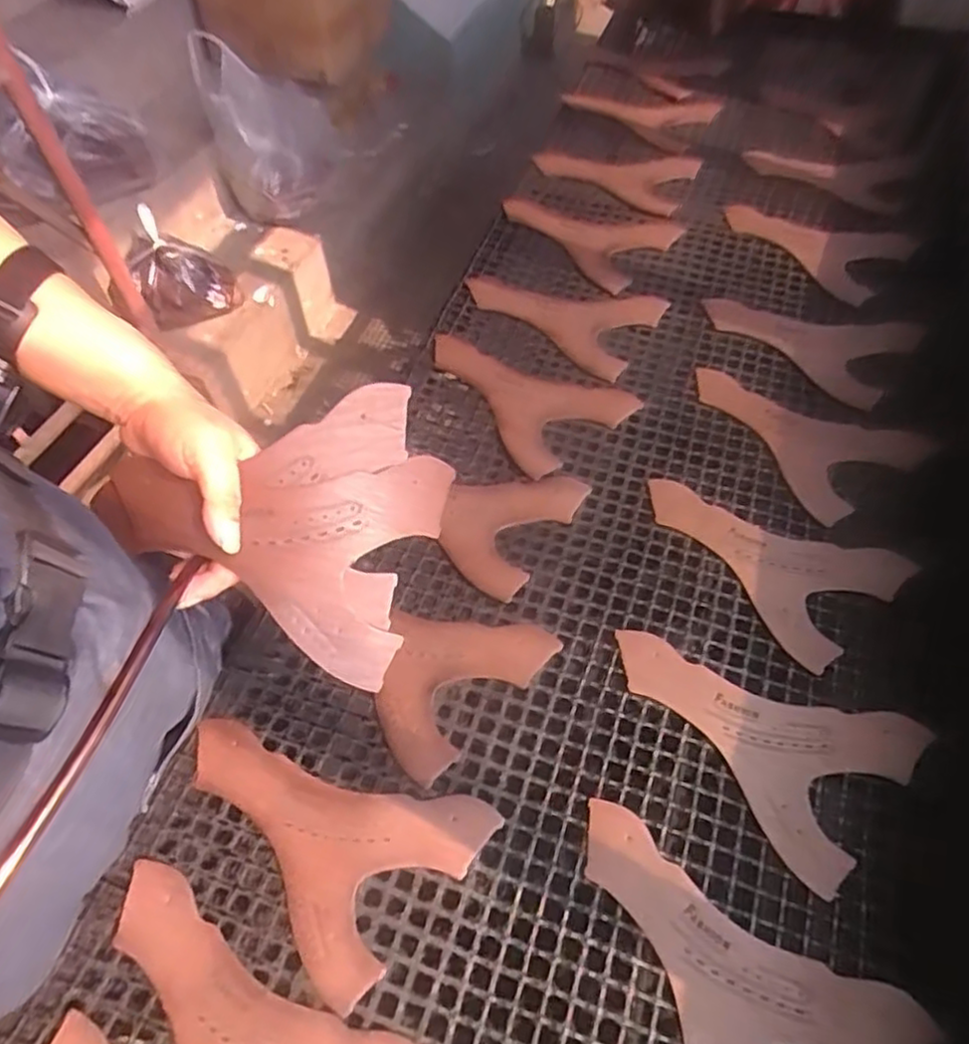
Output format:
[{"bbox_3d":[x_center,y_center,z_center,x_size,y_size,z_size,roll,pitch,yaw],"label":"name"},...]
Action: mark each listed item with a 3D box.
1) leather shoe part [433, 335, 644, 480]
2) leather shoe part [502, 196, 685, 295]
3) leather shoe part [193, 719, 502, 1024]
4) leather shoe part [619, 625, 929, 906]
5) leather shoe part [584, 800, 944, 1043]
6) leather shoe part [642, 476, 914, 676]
[{"bbox_3d":[0.039,-0.148,0.755,0.152,0.011,0.208,-36,64,-25],"label":"leather shoe part"},{"bbox_3d":[0.138,-0.391,0.924,0.199,0.020,0.172,35,60,16],"label":"leather shoe part"},{"bbox_3d":[-0.117,0.208,0.517,0.210,0.006,0.149,37,65,22],"label":"leather shoe part"},{"bbox_3d":[0.212,0.147,0.547,0.215,0.011,0.150,39,64,24],"label":"leather shoe part"},{"bbox_3d":[0.159,0.276,0.463,0.147,0.008,0.211,-26,58,-16],"label":"leather shoe part"},{"bbox_3d":[0.256,0.020,0.644,0.140,0.006,0.213,-35,61,-22],"label":"leather shoe part"}]

